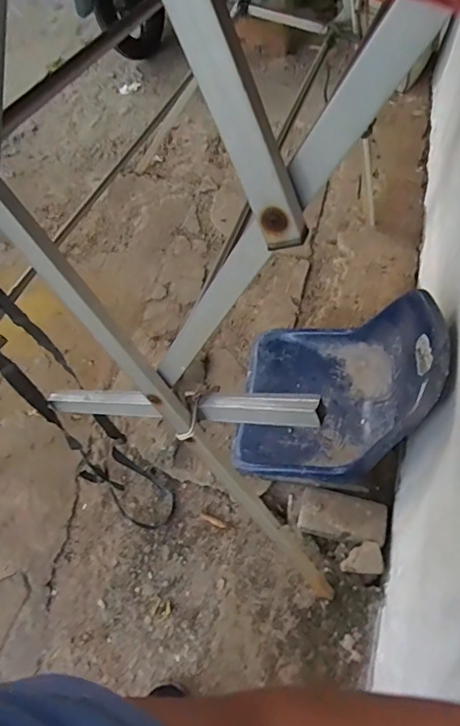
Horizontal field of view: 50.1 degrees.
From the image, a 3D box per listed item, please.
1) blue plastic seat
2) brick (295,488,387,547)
[{"bbox_3d":[0.251,0.034,1.222,0.438,0.376,0.449,9,60,9],"label":"blue plastic seat"},{"bbox_3d":[0.286,0.393,1.248,0.215,0.062,0.110,8,59,8],"label":"brick"}]

